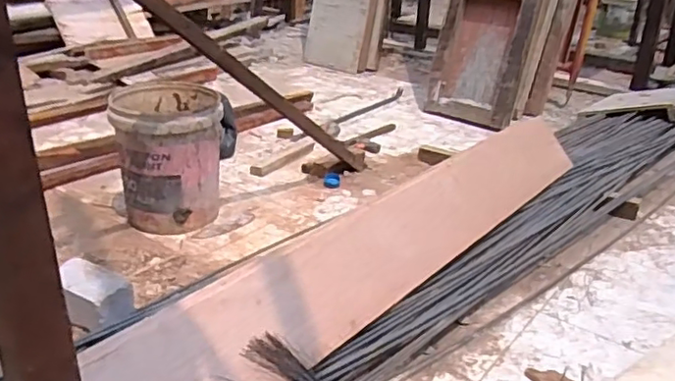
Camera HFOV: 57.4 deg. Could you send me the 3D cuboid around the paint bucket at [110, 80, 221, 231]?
[{"bbox_3d":[-0.483,-0.103,1.831,0.322,0.348,0.325,-3,26,-11],"label":"paint bucket"}]

